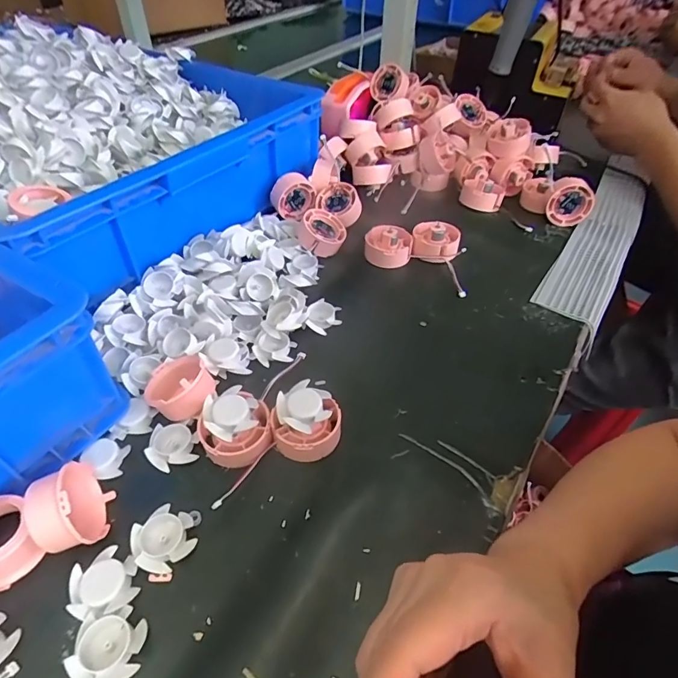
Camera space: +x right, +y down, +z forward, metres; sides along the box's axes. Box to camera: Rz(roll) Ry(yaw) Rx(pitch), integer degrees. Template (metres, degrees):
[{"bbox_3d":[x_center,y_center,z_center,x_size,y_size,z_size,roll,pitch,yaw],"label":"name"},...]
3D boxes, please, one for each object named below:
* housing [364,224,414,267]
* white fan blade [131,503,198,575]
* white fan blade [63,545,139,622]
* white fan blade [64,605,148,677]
[{"bbox_3d":[0.056,-0.110,0.533,0.054,0.033,0.046,3,46,1],"label":"housing"},{"bbox_3d":[-0.116,0.134,0.307,0.038,0.014,0.036,1,46,-1],"label":"white fan blade"},{"bbox_3d":[-0.147,0.153,0.288,0.040,0.011,0.039,-2,46,-4],"label":"white fan blade"},{"bbox_3d":[-0.133,0.178,0.265,0.037,0.013,0.038,1,46,-1],"label":"white fan blade"}]

